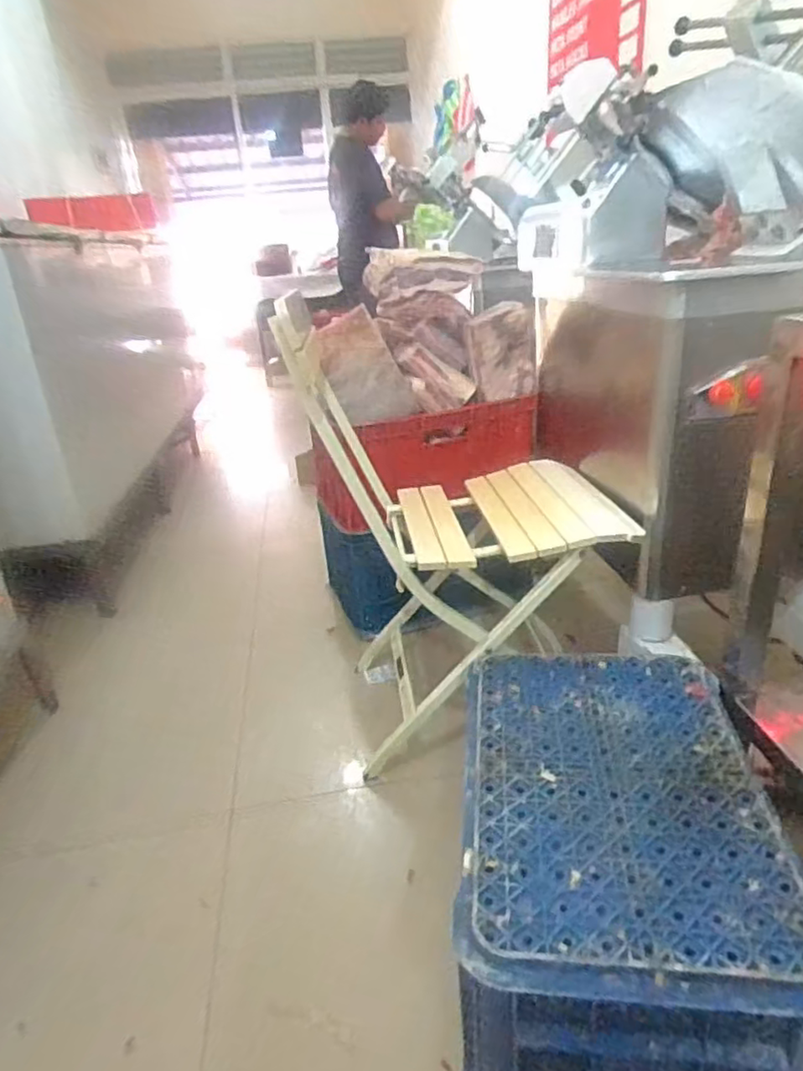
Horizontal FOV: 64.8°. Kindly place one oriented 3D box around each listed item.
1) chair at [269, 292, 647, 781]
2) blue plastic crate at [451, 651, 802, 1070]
[{"bbox_3d":[0.109,-0.010,1.191,0.560,0.762,0.501,-14,25,-18],"label":"chair"},{"bbox_3d":[0.260,0.413,0.807,0.333,0.282,0.468,-2,24,10],"label":"blue plastic crate"}]

